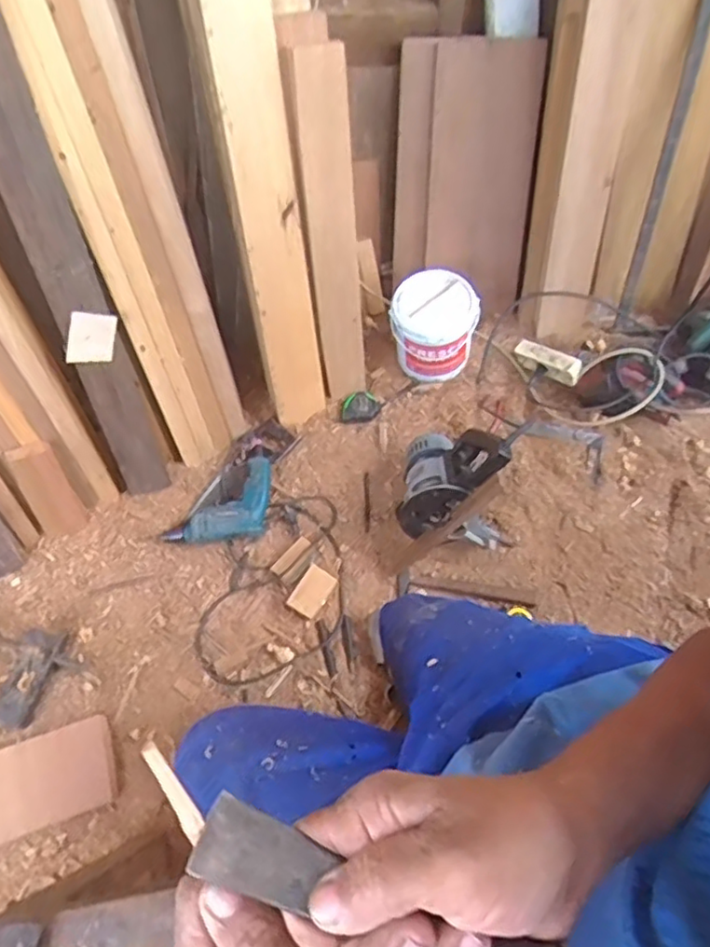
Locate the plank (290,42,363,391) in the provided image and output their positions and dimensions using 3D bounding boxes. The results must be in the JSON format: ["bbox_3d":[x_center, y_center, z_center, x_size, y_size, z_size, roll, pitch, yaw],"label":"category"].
[{"bbox_3d":[-0.034,-0.418,1.224,0.081,0.657,0.028,-6,47,-1],"label":"plank"}]

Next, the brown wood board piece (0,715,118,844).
[{"bbox_3d":[-0.559,0.538,1.131,0.266,0.019,0.148,-18,65,-8],"label":"brown wood board piece"}]

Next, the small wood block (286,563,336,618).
[{"bbox_3d":[-0.085,0.235,1.307,0.063,0.016,0.097,30,67,15],"label":"small wood block"}]

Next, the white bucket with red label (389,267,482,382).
[{"bbox_3d":[0.174,-0.332,1.455,0.182,0.208,0.189,0,63,1],"label":"white bucket with red label"}]

